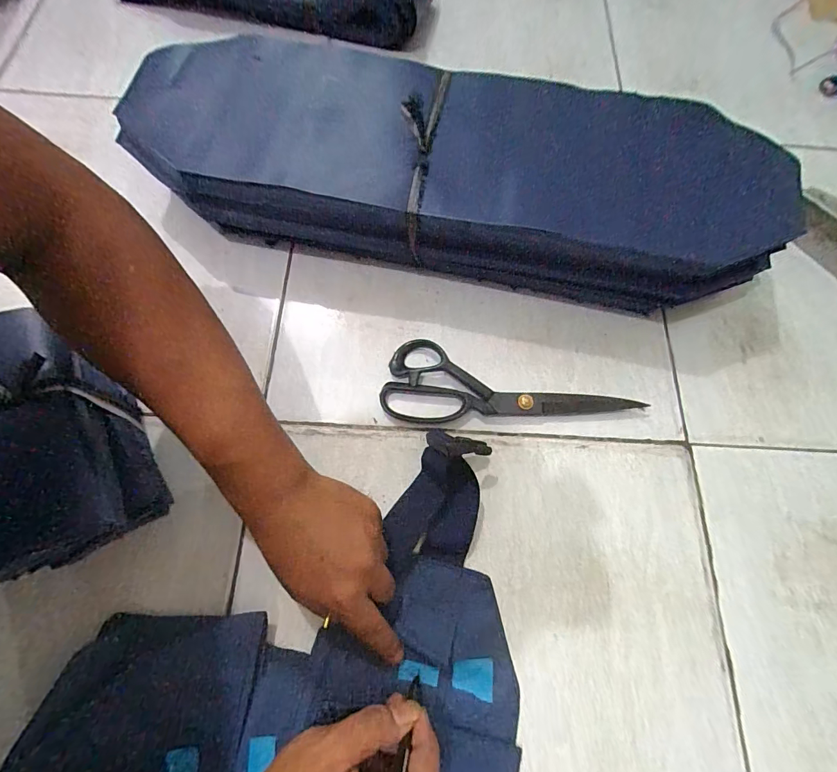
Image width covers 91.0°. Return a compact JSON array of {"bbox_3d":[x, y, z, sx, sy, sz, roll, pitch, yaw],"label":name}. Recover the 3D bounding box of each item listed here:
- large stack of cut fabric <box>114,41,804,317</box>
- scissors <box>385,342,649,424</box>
[{"bbox_3d":[0.032,-0.209,0.414,0.616,0.113,0.180,10,70,1],"label":"large stack of cut fabric"},{"bbox_3d":[0.085,-0.002,0.394,0.235,0.017,0.078,2,70,-2],"label":"scissors"}]

